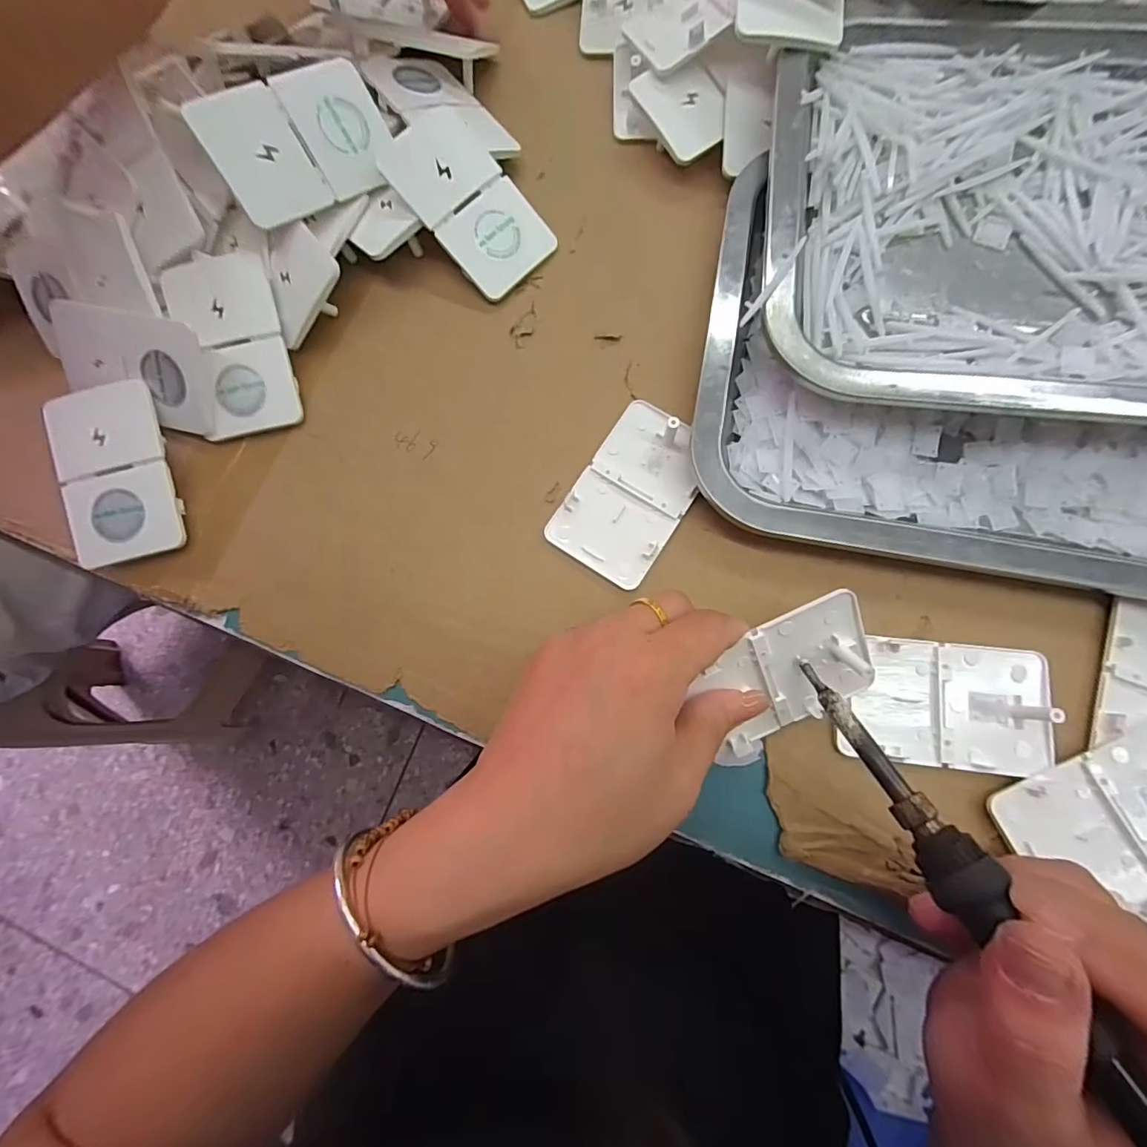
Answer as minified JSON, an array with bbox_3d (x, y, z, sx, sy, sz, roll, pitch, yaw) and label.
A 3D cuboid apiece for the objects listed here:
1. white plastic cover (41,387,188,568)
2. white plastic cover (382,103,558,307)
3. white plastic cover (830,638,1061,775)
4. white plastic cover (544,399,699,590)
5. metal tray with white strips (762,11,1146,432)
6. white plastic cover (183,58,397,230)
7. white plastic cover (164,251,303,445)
[{"bbox_3d":[-0.227,-0.047,0.245,0.052,0.008,0.085,-15,87,0],"label":"white plastic cover"},{"bbox_3d":[-0.055,-0.197,0.262,0.057,0.011,0.093,-42,100,-10],"label":"white plastic cover"},{"bbox_3d":[0.159,0.056,0.214,0.085,0.007,0.052,5,83,5],"label":"white plastic cover"},{"bbox_3d":[0.029,-0.039,0.241,0.051,0.006,0.085,32,86,8],"label":"white plastic cover"},{"bbox_3d":[0.242,-0.167,0.222,0.300,0.026,0.202,4,83,5],"label":"metal tray with white strips"},{"bbox_3d":[-0.132,-0.211,0.243,0.084,0.005,0.051,-39,121,-19],"label":"white plastic cover"},{"bbox_3d":[-0.174,-0.116,0.253,0.049,0.007,0.088,-15,92,-5],"label":"white plastic cover"}]

